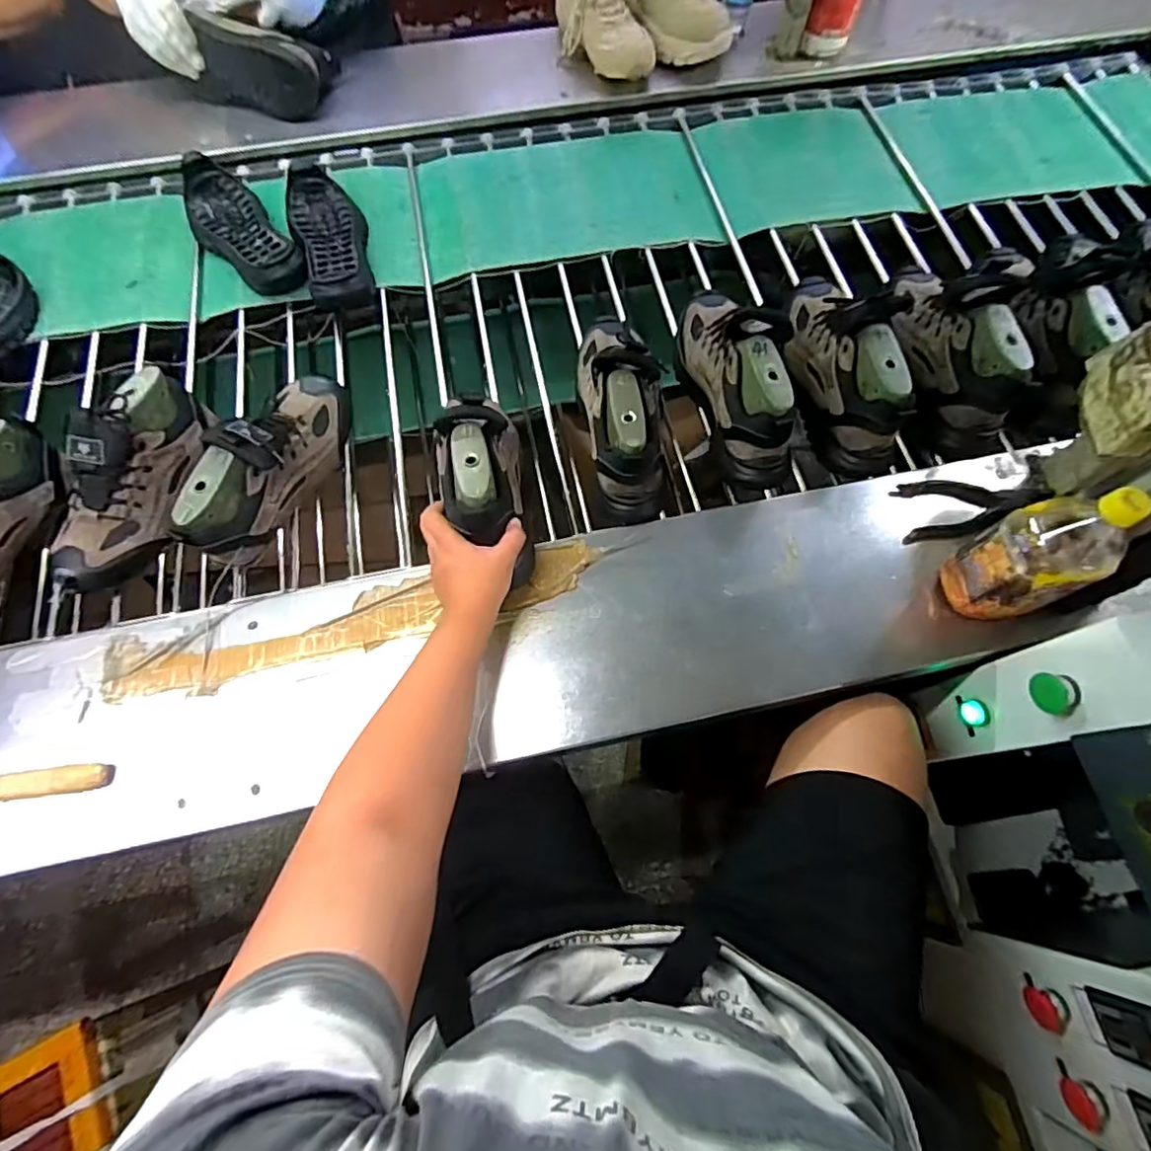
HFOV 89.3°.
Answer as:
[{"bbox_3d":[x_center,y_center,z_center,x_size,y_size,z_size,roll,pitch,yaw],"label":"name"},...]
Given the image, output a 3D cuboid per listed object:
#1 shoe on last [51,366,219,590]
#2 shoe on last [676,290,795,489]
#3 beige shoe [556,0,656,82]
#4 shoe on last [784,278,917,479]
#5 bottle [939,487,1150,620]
[{"bbox_3d":[-0.535,-0.118,0.678,0.090,0.096,0.262,13,70,5],"label":"shoe on last"},{"bbox_3d":[0.208,-0.265,0.753,0.092,0.139,0.296,-12,70,-4],"label":"shoe on last"},{"bbox_3d":[0.043,-0.983,1.020,0.103,0.120,0.237,-24,71,-8],"label":"beige shoe"},{"bbox_3d":[0.349,-0.294,0.765,0.096,0.138,0.301,-7,70,-2],"label":"shoe on last"},{"bbox_3d":[0.464,-0.024,0.565,0.107,0.180,0.089,-24,71,-8],"label":"bottle"}]

